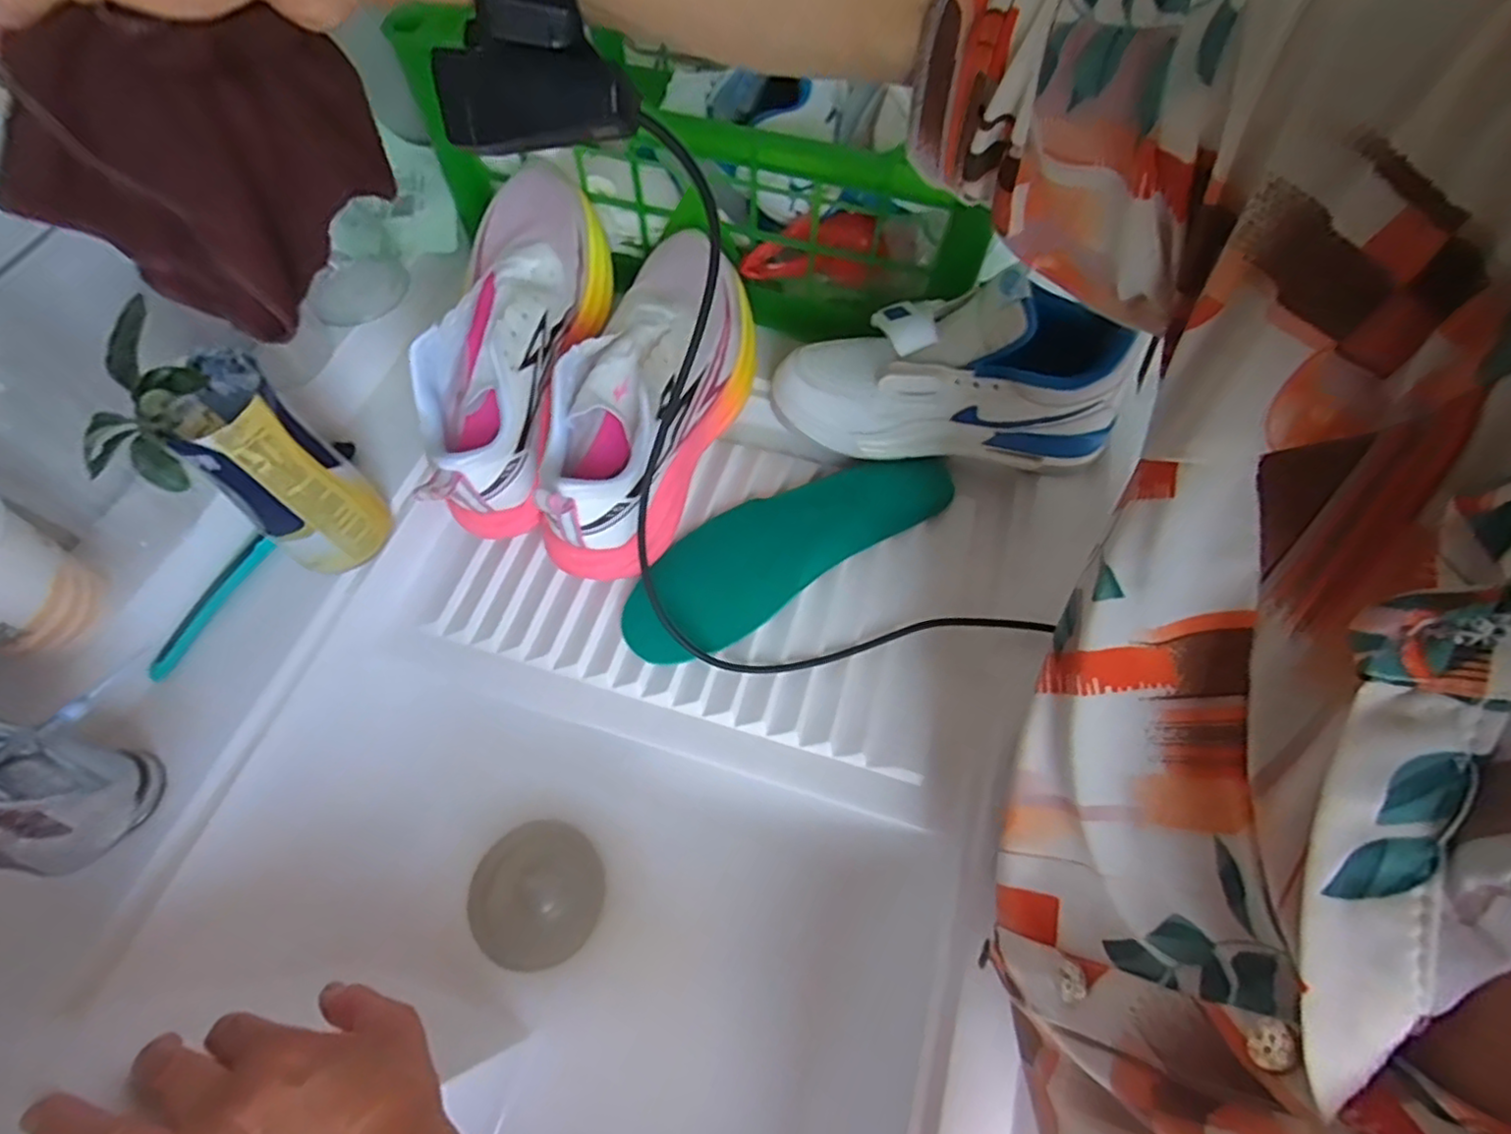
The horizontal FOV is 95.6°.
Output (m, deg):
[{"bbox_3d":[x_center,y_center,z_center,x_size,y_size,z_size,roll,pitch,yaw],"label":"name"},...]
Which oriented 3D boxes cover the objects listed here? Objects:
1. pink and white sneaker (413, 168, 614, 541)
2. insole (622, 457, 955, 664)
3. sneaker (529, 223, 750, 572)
[{"bbox_3d":[-0.165,-0.148,0.492,0.099,0.097,0.262,6,67,5],"label":"pink and white sneaker"},{"bbox_3d":[0.025,-0.020,0.503,0.248,0.023,0.080,-31,69,-10],"label":"insole"},{"bbox_3d":[-0.073,-0.116,0.486,0.096,0.101,0.257,23,70,12],"label":"sneaker"}]

